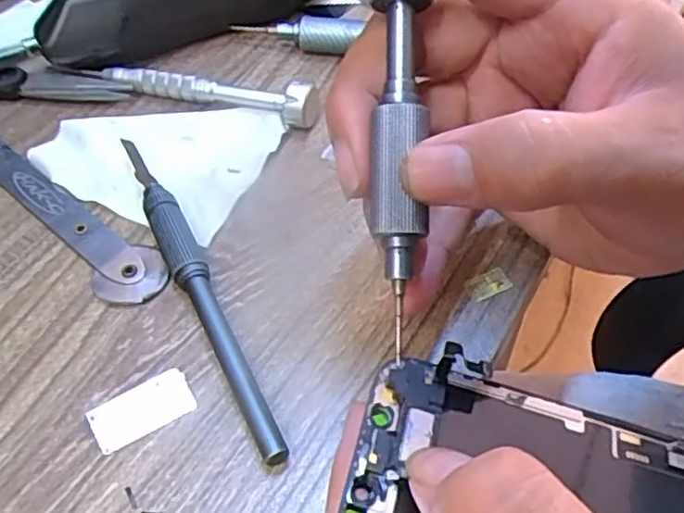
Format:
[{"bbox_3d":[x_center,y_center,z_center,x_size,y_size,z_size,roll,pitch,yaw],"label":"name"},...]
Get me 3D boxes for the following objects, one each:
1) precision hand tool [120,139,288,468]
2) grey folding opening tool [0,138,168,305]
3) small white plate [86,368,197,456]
[{"bbox_3d":[-0.053,0.007,0.245,0.012,0.013,0.150,-20,53,-16],"label":"precision hand tool"},{"bbox_3d":[-0.120,-0.026,0.280,0.145,0.004,0.023,37,61,27],"label":"grey folding opening tool"},{"bbox_3d":[-0.063,0.048,0.219,0.031,0.004,0.015,-26,55,-18],"label":"small white plate"}]

